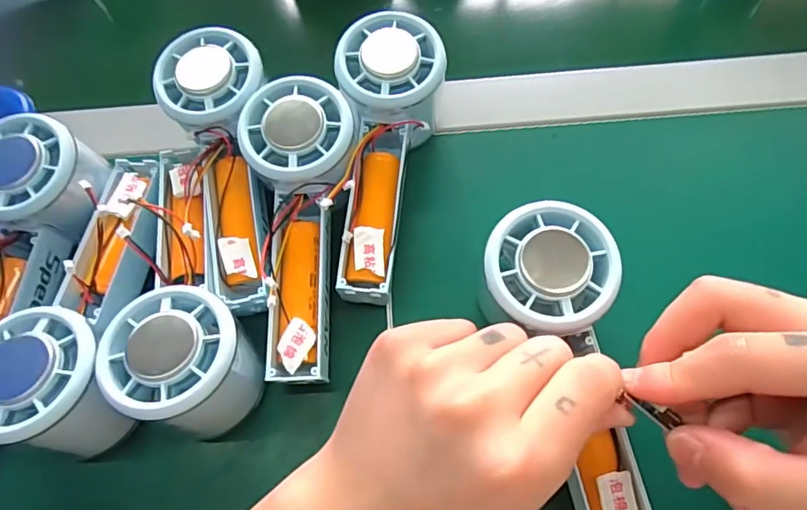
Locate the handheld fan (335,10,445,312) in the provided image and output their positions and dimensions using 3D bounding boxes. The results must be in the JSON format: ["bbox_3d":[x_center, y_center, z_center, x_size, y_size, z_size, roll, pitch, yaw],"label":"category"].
[{"bbox_3d":[-0.010,-0.050,0.289,0.053,0.050,0.151,5,81,6],"label":"handheld fan"}]

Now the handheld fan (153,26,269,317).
[{"bbox_3d":[-0.093,-0.047,0.274,0.051,0.033,0.152,-12,84,-2],"label":"handheld fan"}]

